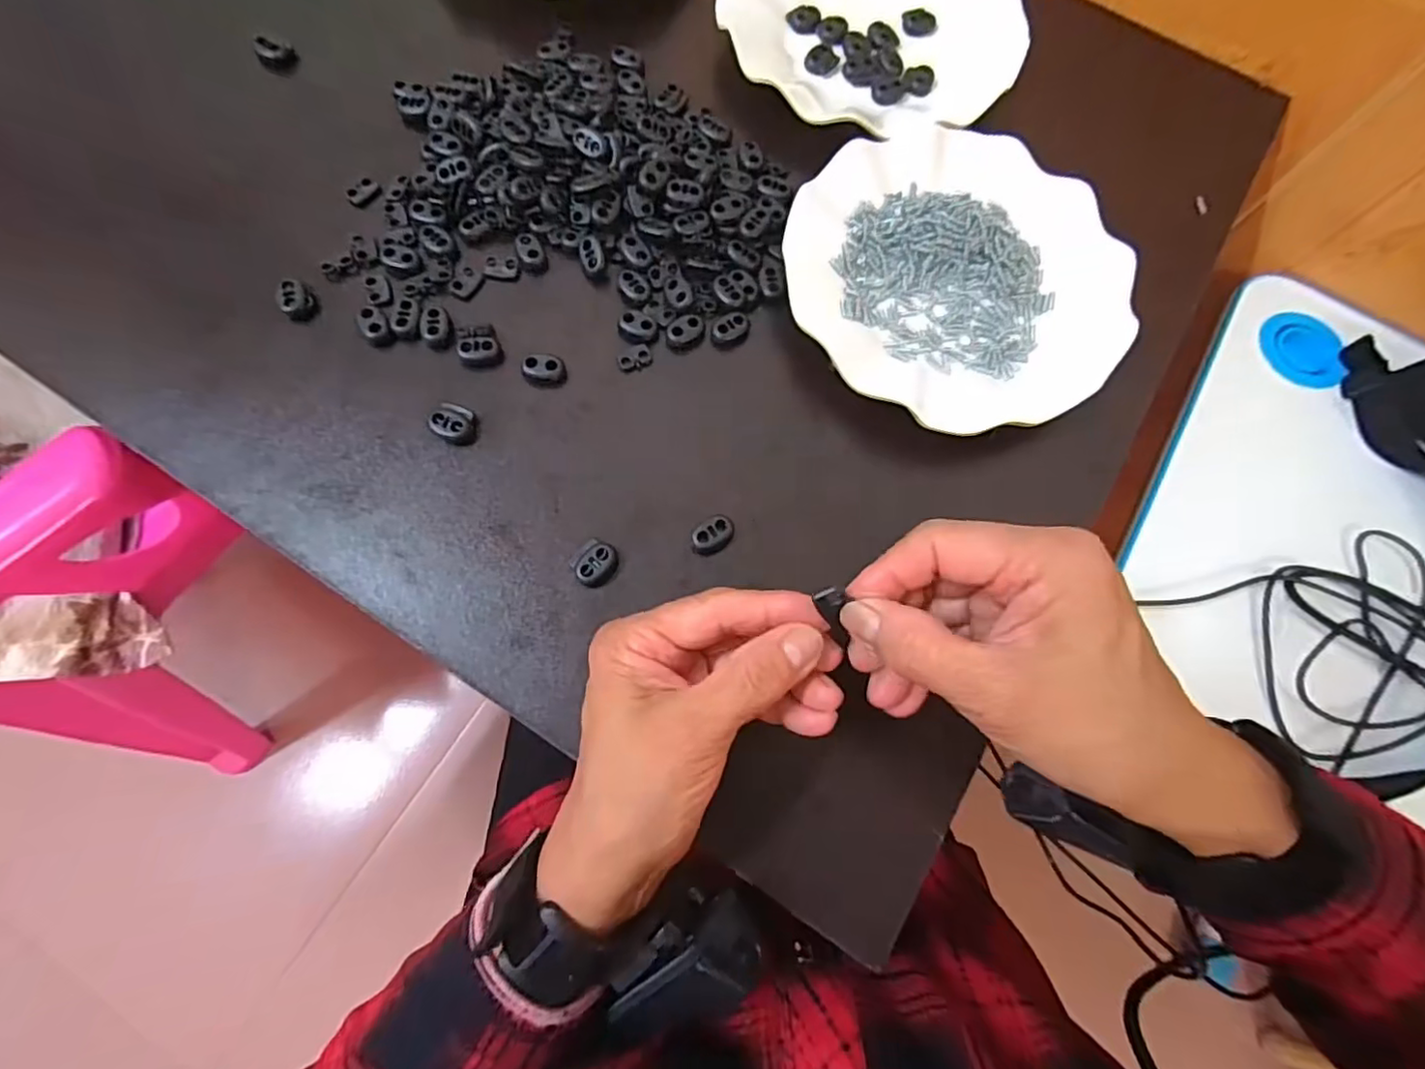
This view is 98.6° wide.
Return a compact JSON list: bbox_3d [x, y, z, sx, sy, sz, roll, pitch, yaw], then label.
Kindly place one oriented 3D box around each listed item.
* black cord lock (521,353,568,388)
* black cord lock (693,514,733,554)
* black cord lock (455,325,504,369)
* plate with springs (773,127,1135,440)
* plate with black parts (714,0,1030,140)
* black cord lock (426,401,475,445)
[{"bbox_3d":[-0.086,-0.084,0.312,0.021,0.008,0.015,-1,73,-4],"label":"black cord lock"},{"bbox_3d":[0.000,0.000,0.294,0.022,0.010,0.014,-33,78,-12],"label":"black cord lock"},{"bbox_3d":[-0.120,-0.097,0.314,0.022,0.006,0.022,-7,74,-6],"label":"black cord lock"},{"bbox_3d":[0.132,-0.140,0.333,0.178,0.019,0.180,1,73,-3],"label":"plate with springs"},{"bbox_3d":[0.101,-0.316,0.384,0.178,0.024,0.176,1,73,-3],"label":"plate with black parts"},{"bbox_3d":[-0.127,-0.055,0.301,0.021,0.009,0.018,22,73,3],"label":"black cord lock"}]

